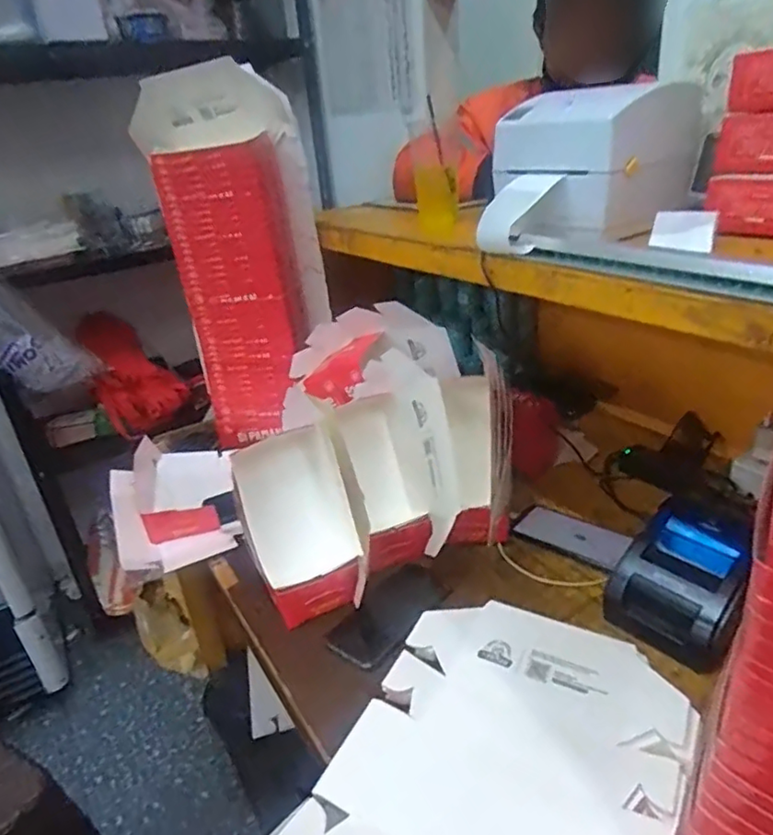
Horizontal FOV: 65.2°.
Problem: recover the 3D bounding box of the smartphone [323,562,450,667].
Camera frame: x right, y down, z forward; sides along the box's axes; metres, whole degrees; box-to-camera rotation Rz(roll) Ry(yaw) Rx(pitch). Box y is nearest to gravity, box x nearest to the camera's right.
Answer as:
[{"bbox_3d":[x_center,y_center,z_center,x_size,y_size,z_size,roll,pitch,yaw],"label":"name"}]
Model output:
[{"bbox_3d":[0.002,0.268,0.810,0.167,0.008,0.075,-44,66,0],"label":"smartphone"}]

